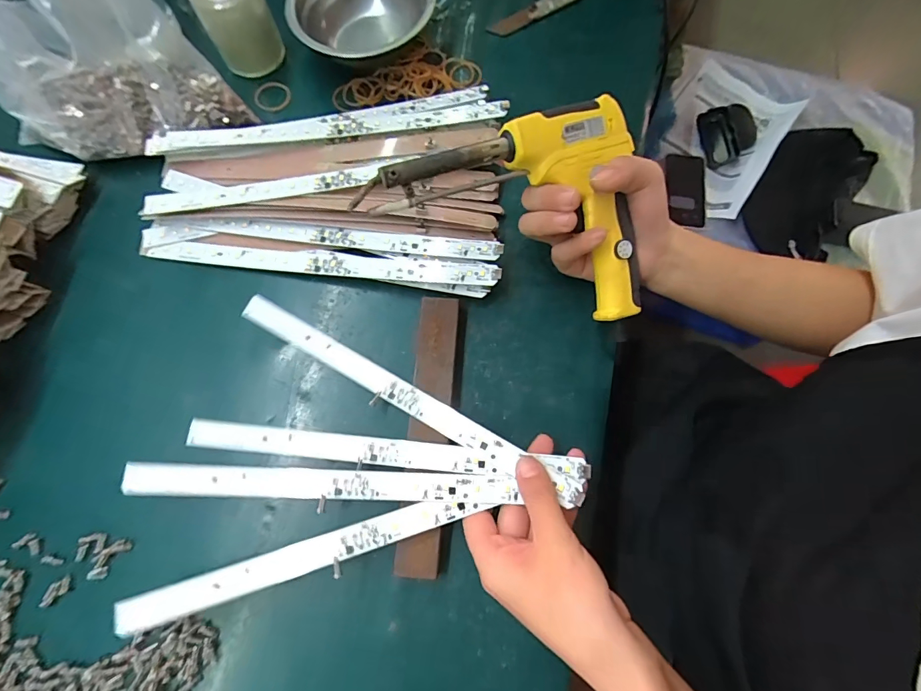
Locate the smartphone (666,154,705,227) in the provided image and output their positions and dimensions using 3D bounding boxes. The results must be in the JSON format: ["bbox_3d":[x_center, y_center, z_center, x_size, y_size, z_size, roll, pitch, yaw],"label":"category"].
[{"bbox_3d":[0.398,-0.275,0.756,0.068,0.014,0.146,4,75,0],"label":"smartphone"}]

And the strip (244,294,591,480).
[{"bbox_3d":[-0.046,0.030,0.311,0.281,0.007,0.025,25,82,16],"label":"strip"}]

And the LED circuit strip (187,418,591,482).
[{"bbox_3d":[-0.059,0.074,0.300,0.283,0.007,0.019,4,75,10],"label":"LED circuit strip"}]

